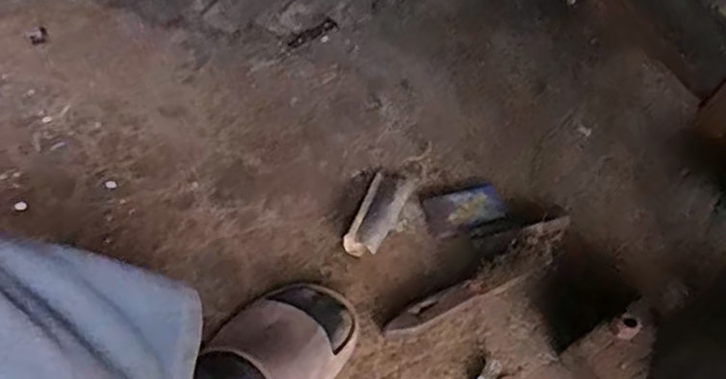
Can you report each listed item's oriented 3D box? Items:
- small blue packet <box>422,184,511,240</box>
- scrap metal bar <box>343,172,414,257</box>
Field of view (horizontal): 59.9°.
[{"bbox_3d":[0.133,0.025,0.820,0.105,0.008,0.062,-13,55,-13],"label":"small blue packet"},{"bbox_3d":[0.020,0.030,0.803,0.048,0.013,0.128,21,55,12],"label":"scrap metal bar"}]

